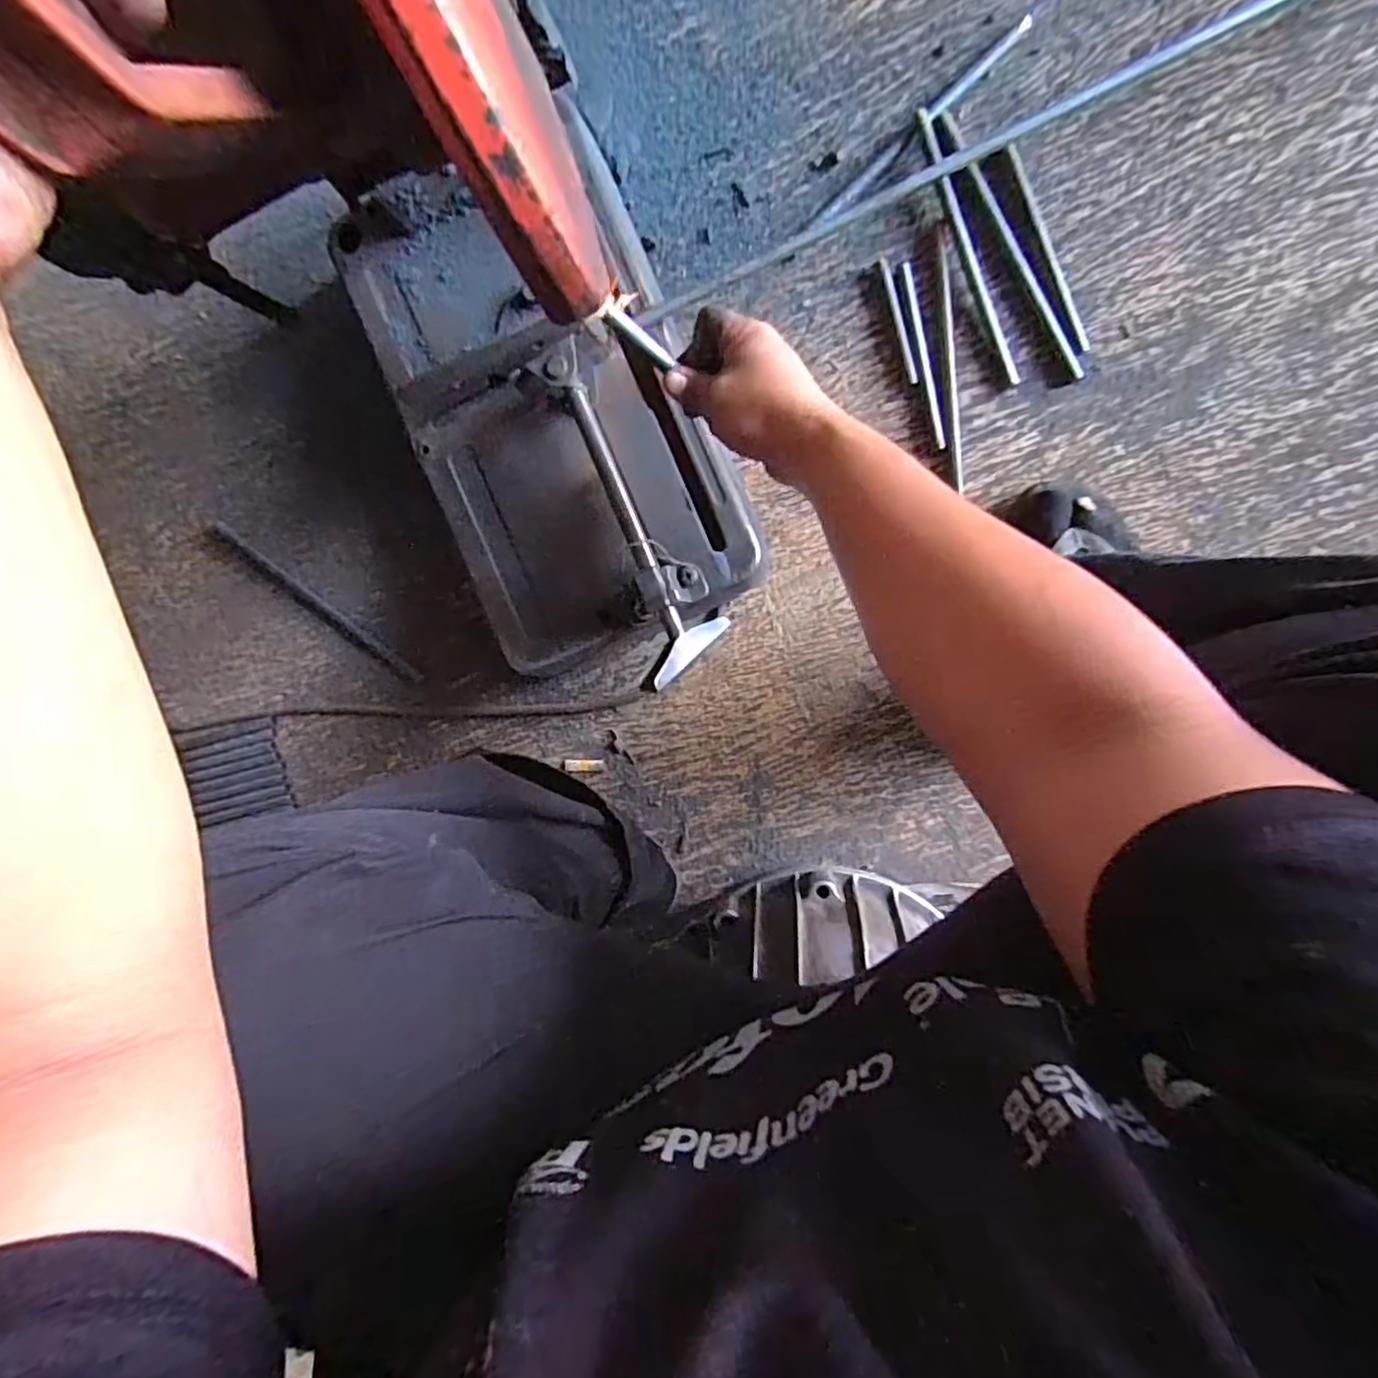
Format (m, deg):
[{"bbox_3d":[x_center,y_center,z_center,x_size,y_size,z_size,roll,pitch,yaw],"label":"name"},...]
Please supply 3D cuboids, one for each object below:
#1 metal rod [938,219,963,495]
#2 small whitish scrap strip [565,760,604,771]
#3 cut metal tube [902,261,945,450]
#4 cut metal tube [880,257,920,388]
[{"bbox_3d":[0.234,-0.294,0.597,0.008,0.005,0.220,-6,95,8],"label":"metal rod"},{"bbox_3d":[-0.107,0.079,0.685,0.042,0.006,0.012,-1,95,8],"label":"small whitish scrap strip"},{"bbox_3d":[0.210,-0.299,0.598,0.008,0.009,0.164,-13,94,9],"label":"cut metal tube"},{"bbox_3d":[0.188,-0.331,0.600,0.008,0.011,0.113,-16,93,9],"label":"cut metal tube"}]

